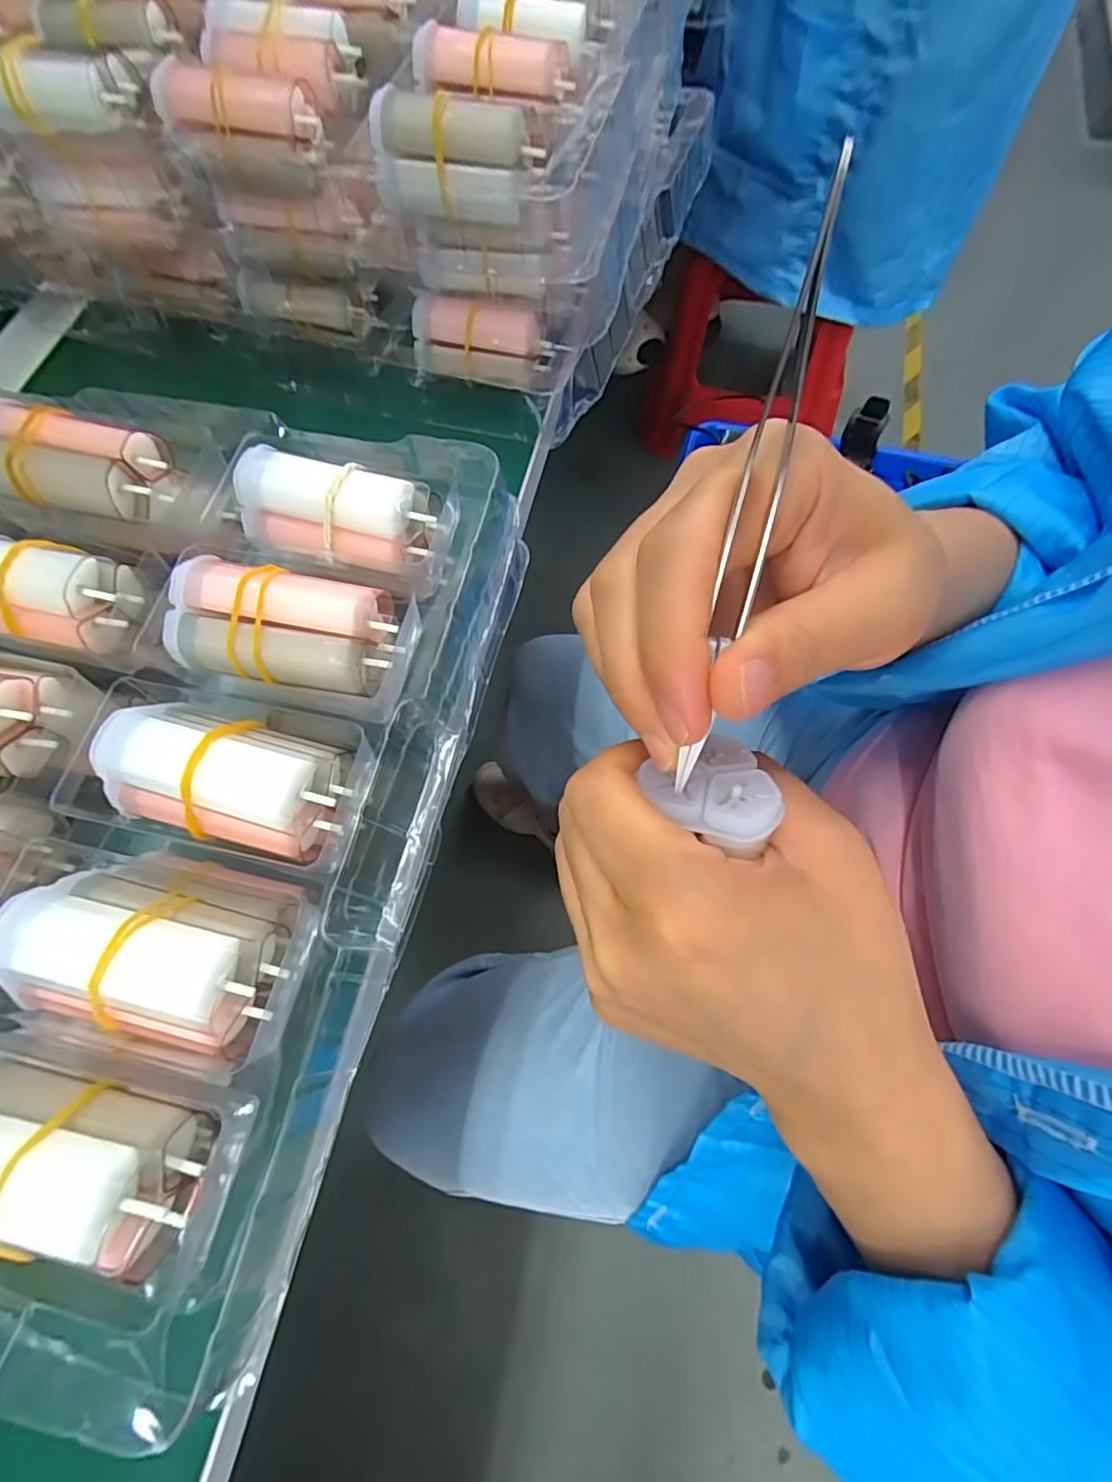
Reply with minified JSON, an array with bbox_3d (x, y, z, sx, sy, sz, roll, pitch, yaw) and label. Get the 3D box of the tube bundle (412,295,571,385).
[{"bbox_3d":[-0.035,-0.199,0.297,0.073,0.028,0.018,13,69,8],"label":"tube bundle"}]

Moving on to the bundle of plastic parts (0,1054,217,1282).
[{"bbox_3d":[-0.123,0.101,0.144,0.070,0.024,0.031,11,69,7],"label":"bundle of plastic parts"}]

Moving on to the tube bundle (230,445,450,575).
[{"bbox_3d":[-0.080,-0.082,0.214,0.067,0.023,0.026,11,69,7],"label":"tube bundle"}]

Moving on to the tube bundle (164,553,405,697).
[{"bbox_3d":[-0.088,-0.037,0.194,0.067,0.026,0.033,8,68,6],"label":"tube bundle"}]

